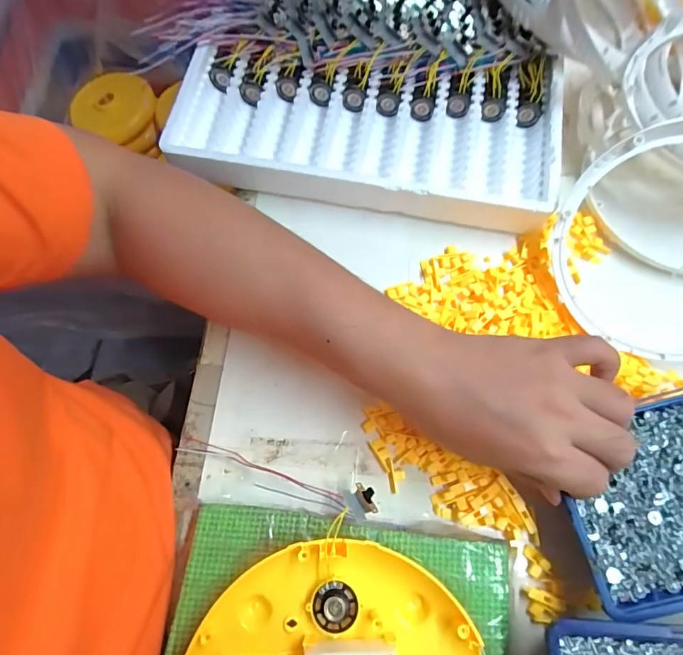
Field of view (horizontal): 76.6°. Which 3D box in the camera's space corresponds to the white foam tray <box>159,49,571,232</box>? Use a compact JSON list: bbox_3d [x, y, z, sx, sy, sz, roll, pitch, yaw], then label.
[{"bbox_3d":[0.022,-0.192,0.406,0.348,0.044,0.168,8,71,4],"label":"white foam tray"}]

